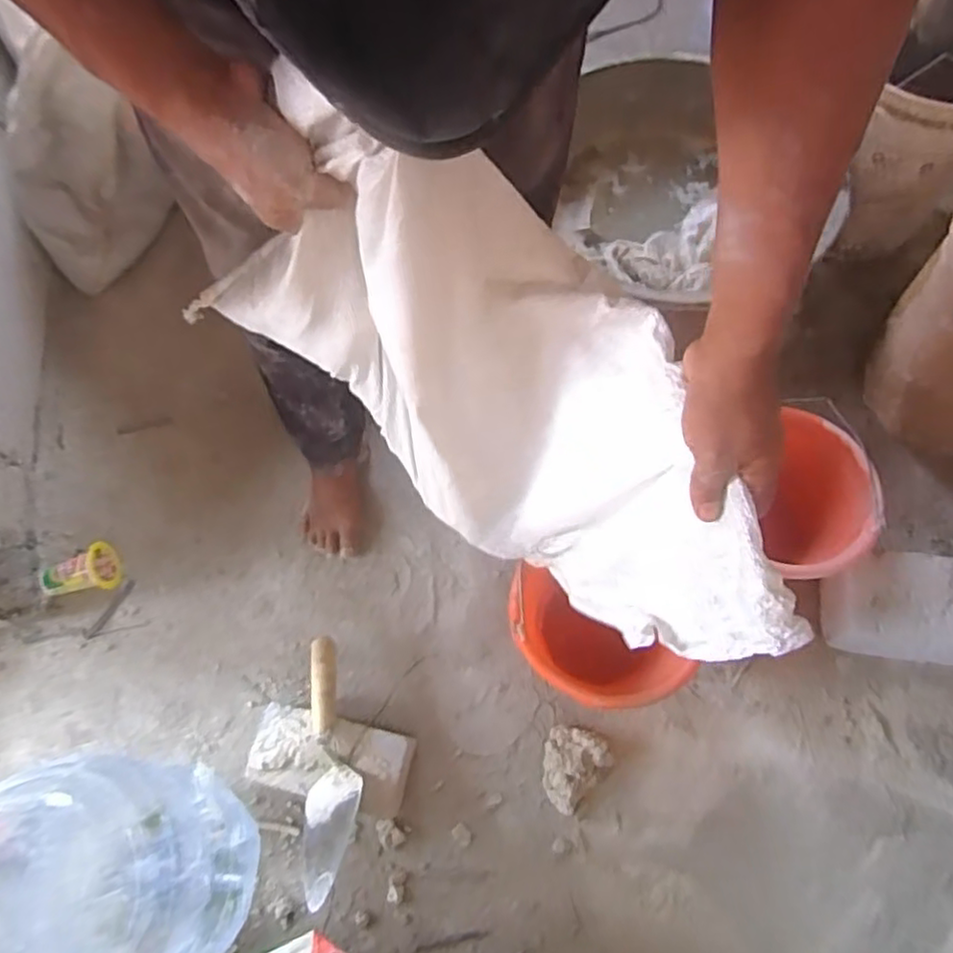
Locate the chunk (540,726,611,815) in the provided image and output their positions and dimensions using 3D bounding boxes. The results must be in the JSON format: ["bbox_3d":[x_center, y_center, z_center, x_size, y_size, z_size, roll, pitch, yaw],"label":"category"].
[{"bbox_3d":[0.118,0.367,0.847,0.083,0.035,0.098,39,73,17],"label":"chunk"}]

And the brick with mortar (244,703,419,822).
[{"bbox_3d":[-0.186,0.355,0.841,0.202,0.072,0.093,13,67,7],"label":"brick with mortar"}]

